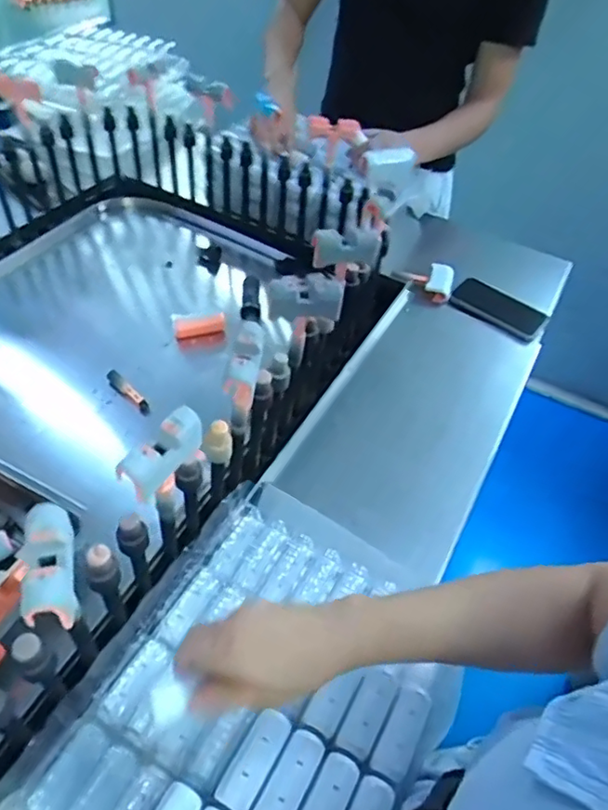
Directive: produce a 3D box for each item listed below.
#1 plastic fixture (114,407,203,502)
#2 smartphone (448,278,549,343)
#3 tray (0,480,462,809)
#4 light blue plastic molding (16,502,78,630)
[{"bbox_3d":[-0.106,0.035,0.442,0.025,0.030,0.073,30,54,19],"label":"plastic fixture"},{"bbox_3d":[0.317,-0.158,0.948,0.149,0.012,0.070,31,68,19],"label":"smartphone"},{"bbox_3d":[-0.037,0.254,0.509,0.284,0.051,0.369,27,53,17],"label":"tray"},{"bbox_3d":[-0.166,0.104,0.378,0.030,0.032,0.075,-11,52,-14],"label":"light blue plastic molding"}]

